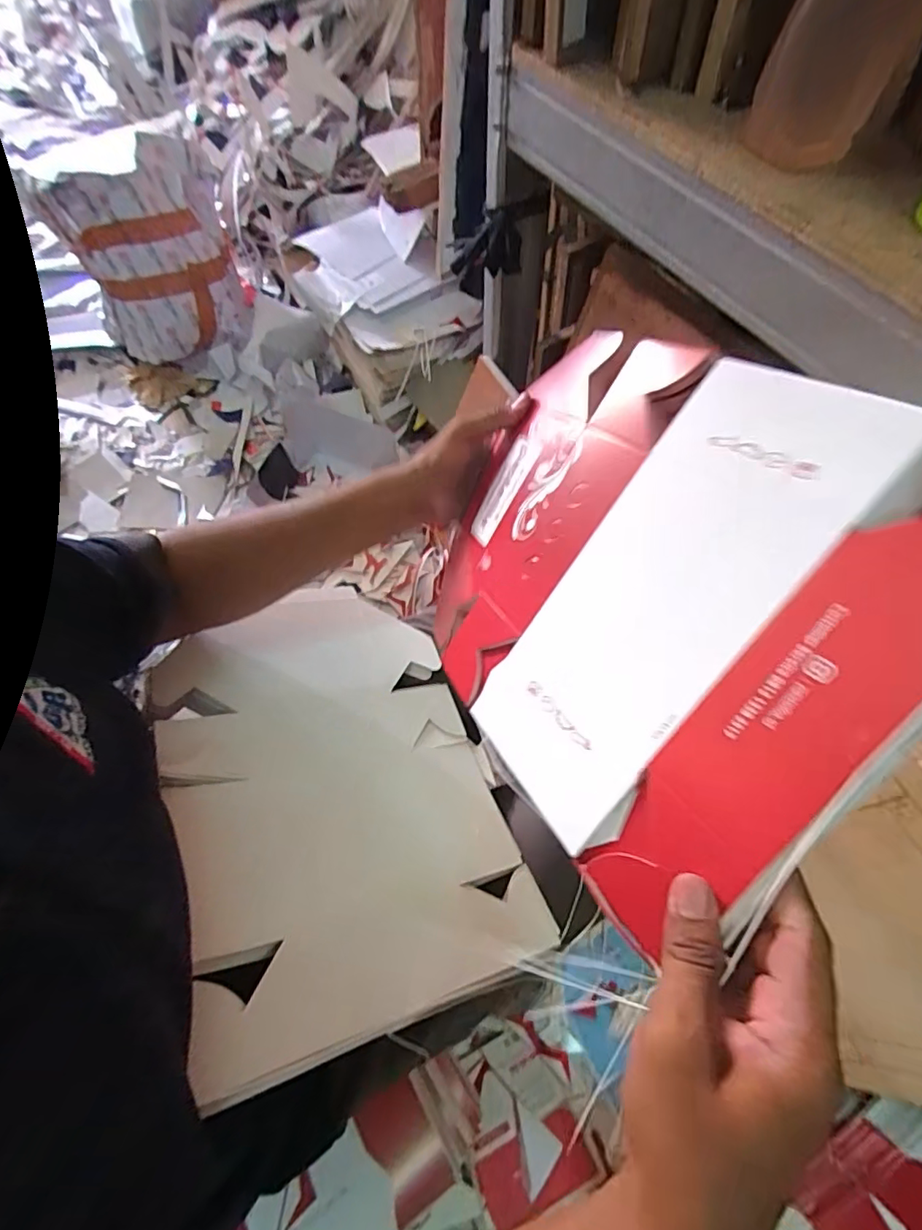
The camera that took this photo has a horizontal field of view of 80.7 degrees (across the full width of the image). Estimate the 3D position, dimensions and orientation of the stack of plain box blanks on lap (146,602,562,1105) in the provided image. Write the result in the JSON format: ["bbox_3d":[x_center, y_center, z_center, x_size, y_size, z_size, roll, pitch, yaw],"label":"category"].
[{"bbox_3d":[-0.102,0.129,0.461,0.262,0.031,0.372,-2,47,-36],"label":"stack of plain box blanks on lap"}]

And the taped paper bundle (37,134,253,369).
[{"bbox_3d":[-0.726,-0.838,1.288,0.357,0.362,0.275,-19,64,-11],"label":"taped paper bundle"}]

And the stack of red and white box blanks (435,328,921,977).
[{"bbox_3d":[0.096,-0.026,0.334,0.264,0.022,0.338,-55,40,14],"label":"stack of red and white box blanks"}]

